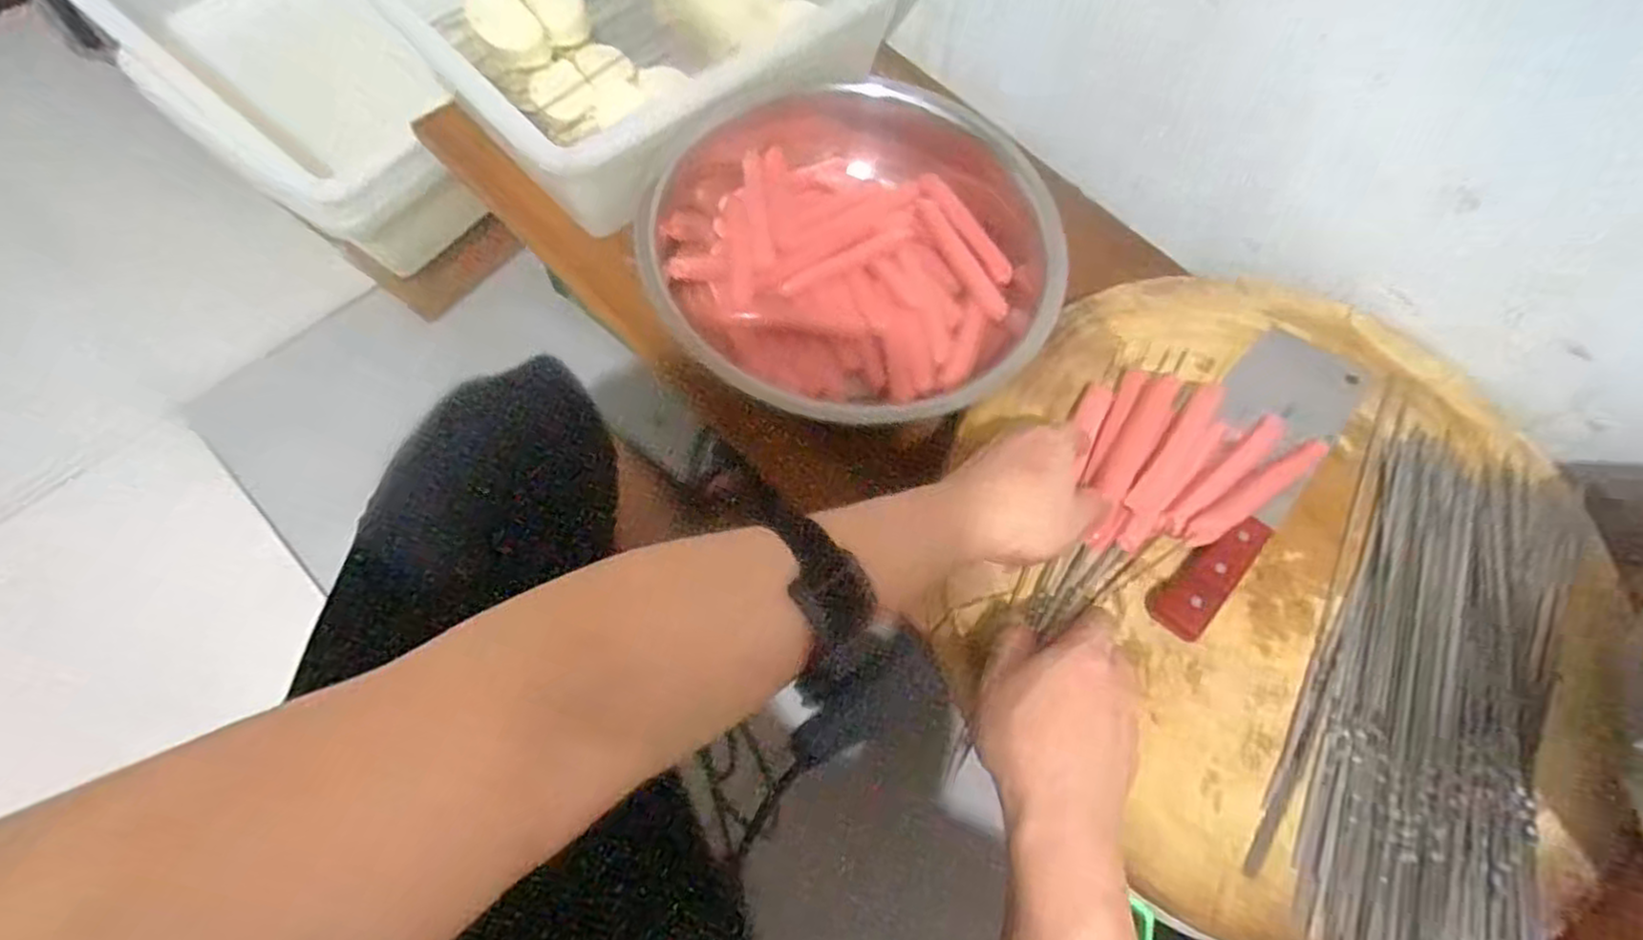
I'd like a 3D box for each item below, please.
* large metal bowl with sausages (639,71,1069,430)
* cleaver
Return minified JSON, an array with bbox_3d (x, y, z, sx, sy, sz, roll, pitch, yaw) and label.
[{"bbox_3d":[0.022,-0.191,0.595,0.305,0.104,0.302,1,67,-3],"label":"large metal bowl with sausages"},{"bbox_3d":[0.291,-0.004,0.501,0.081,0.021,0.255,38,71,15],"label":"cleaver"}]

